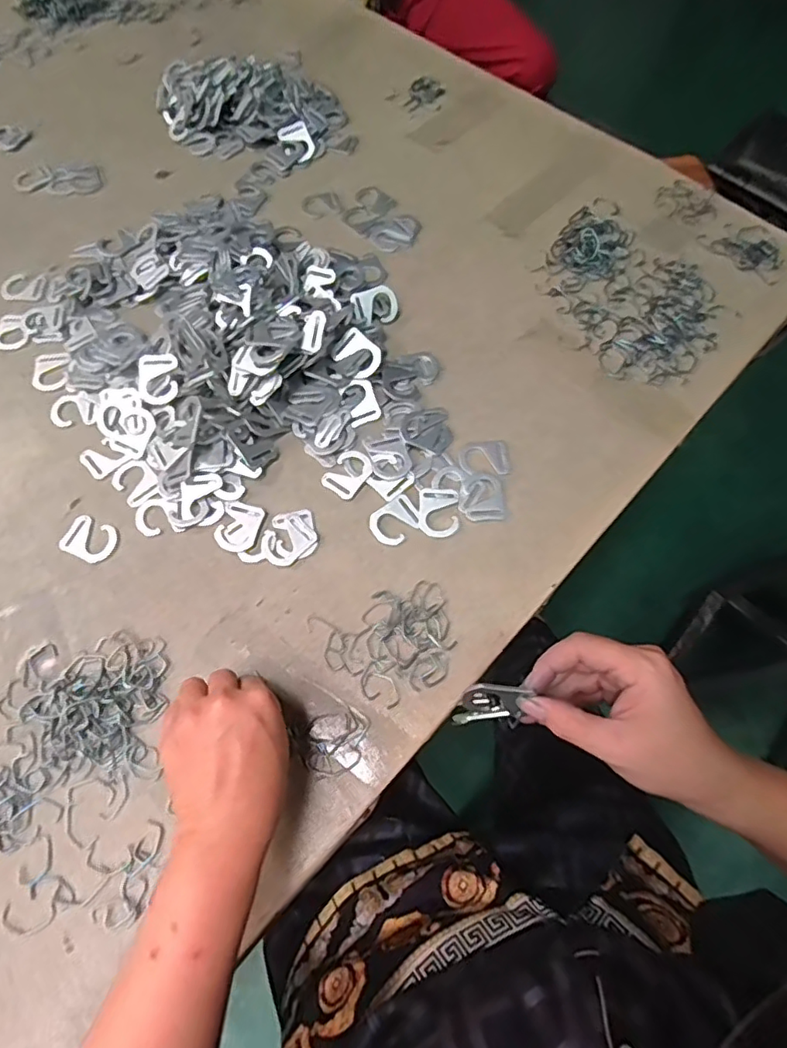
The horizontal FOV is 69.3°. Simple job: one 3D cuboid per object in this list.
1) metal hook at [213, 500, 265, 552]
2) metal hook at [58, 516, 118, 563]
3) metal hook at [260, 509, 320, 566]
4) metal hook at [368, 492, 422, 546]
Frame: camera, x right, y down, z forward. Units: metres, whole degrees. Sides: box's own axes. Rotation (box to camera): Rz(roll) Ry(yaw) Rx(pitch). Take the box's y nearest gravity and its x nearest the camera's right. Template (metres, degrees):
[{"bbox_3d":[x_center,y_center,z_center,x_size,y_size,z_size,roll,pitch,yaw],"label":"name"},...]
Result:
[{"bbox_3d":[-0.131,0.002,0.482,0.035,0.004,0.043,16,68,7],"label":"metal hook"},{"bbox_3d":[-0.255,0.013,0.479,0.046,0.004,0.034,21,68,9],"label":"metal hook"},{"bbox_3d":[-0.087,0.011,0.478,0.047,0.004,0.044,0,67,1],"label":"metal hook"},{"bbox_3d":[0.002,-0.003,0.483,0.042,0.005,0.033,-34,70,-13],"label":"metal hook"}]

